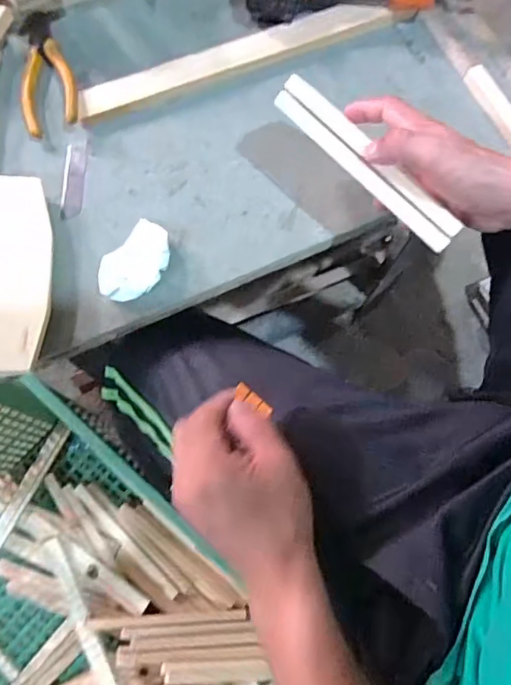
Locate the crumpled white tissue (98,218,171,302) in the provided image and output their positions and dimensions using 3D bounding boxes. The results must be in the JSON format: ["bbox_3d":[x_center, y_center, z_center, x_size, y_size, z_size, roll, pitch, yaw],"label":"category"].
[{"bbox_3d":[-0.105,-0.071,0.473,0.047,0.025,0.080,32,75,5],"label":"crumpled white tissue"}]

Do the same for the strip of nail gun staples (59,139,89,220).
[{"bbox_3d":[-0.176,-0.158,0.505,0.020,0.004,0.085,4,74,-10],"label":"strip of nail gun staples"}]

